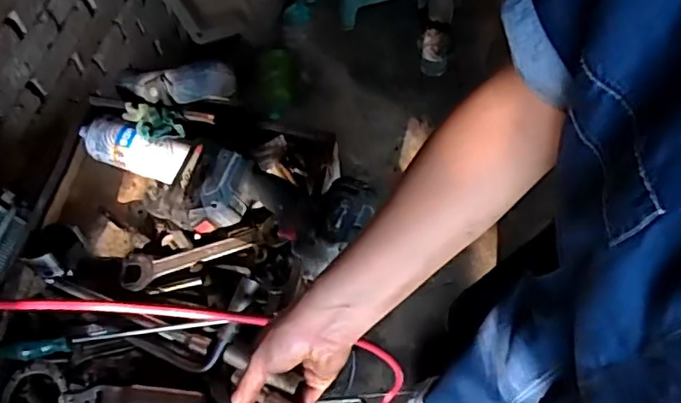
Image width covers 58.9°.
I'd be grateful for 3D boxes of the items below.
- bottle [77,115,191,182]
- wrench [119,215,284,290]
[{"bbox_3d":[-0.280,-0.072,0.814,0.162,0.054,0.054,17,64,12],"label":"bottle"},{"bbox_3d":[-0.180,0.067,0.775,0.207,0.018,0.052,-14,62,-4],"label":"wrench"}]

